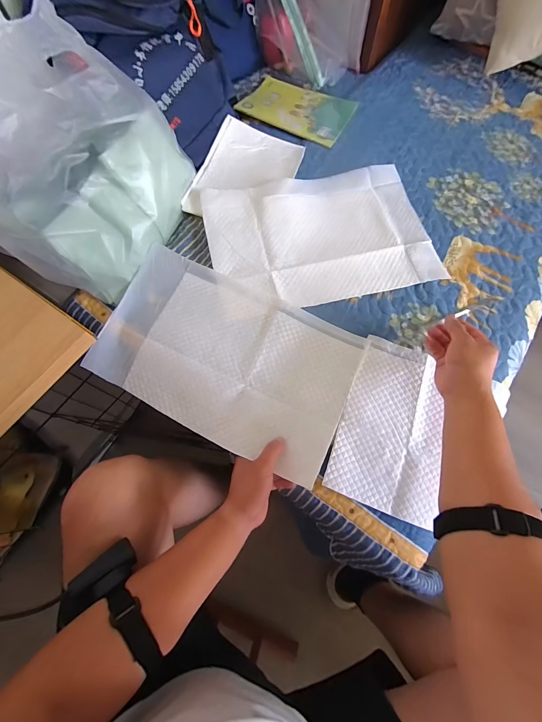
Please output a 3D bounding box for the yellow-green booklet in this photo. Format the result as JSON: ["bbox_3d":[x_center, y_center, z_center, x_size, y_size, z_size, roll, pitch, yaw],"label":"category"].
[{"bbox_3d":[0.065,-0.630,0.768,0.260,0.007,0.186,25,70,8],"label":"yellow-green booklet"}]

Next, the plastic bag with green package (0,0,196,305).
[{"bbox_3d":[-0.329,-0.318,0.469,0.269,0.279,0.313,13,69,3],"label":"plastic bag with green package"}]

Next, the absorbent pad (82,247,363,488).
[{"bbox_3d":[-0.078,-0.008,0.531,0.421,0.044,0.255,25,70,8],"label":"absorbent pad"}]

